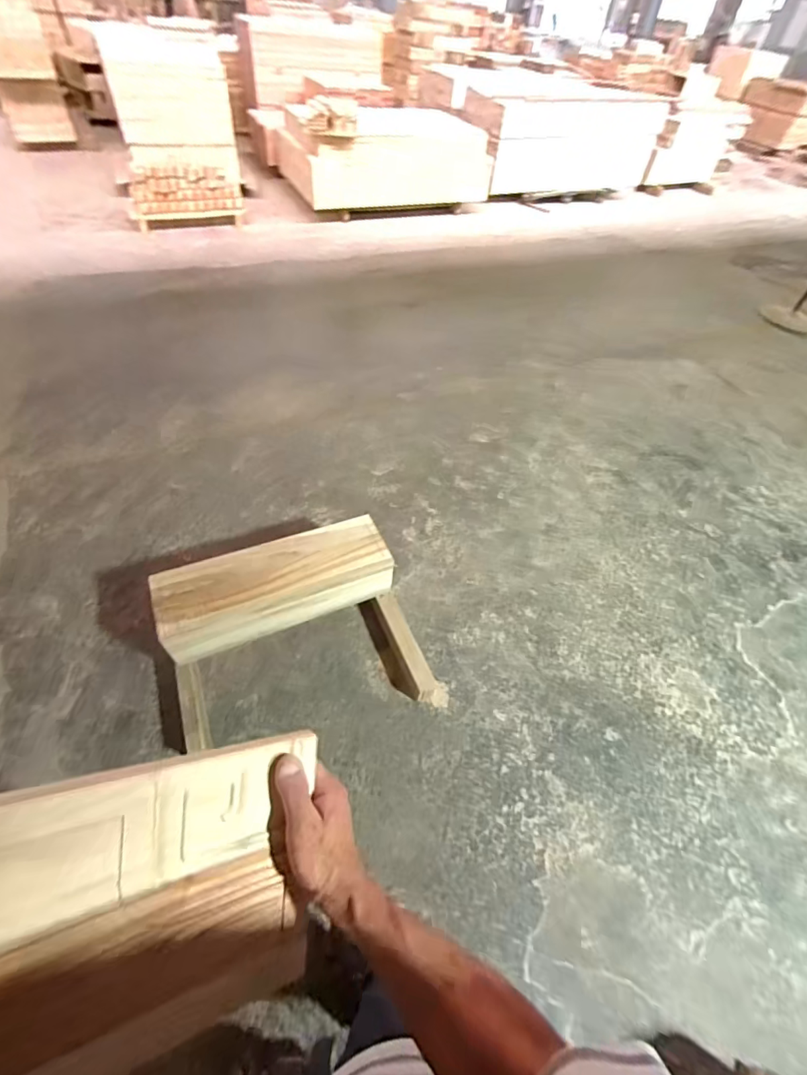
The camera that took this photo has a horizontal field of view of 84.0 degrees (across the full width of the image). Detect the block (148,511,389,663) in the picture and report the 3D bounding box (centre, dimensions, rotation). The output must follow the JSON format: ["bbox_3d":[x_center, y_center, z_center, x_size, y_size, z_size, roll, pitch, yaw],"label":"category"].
[{"bbox_3d":[-0.411,0.149,1.470,0.711,0.187,0.260,-18,55,-19],"label":"block"}]

